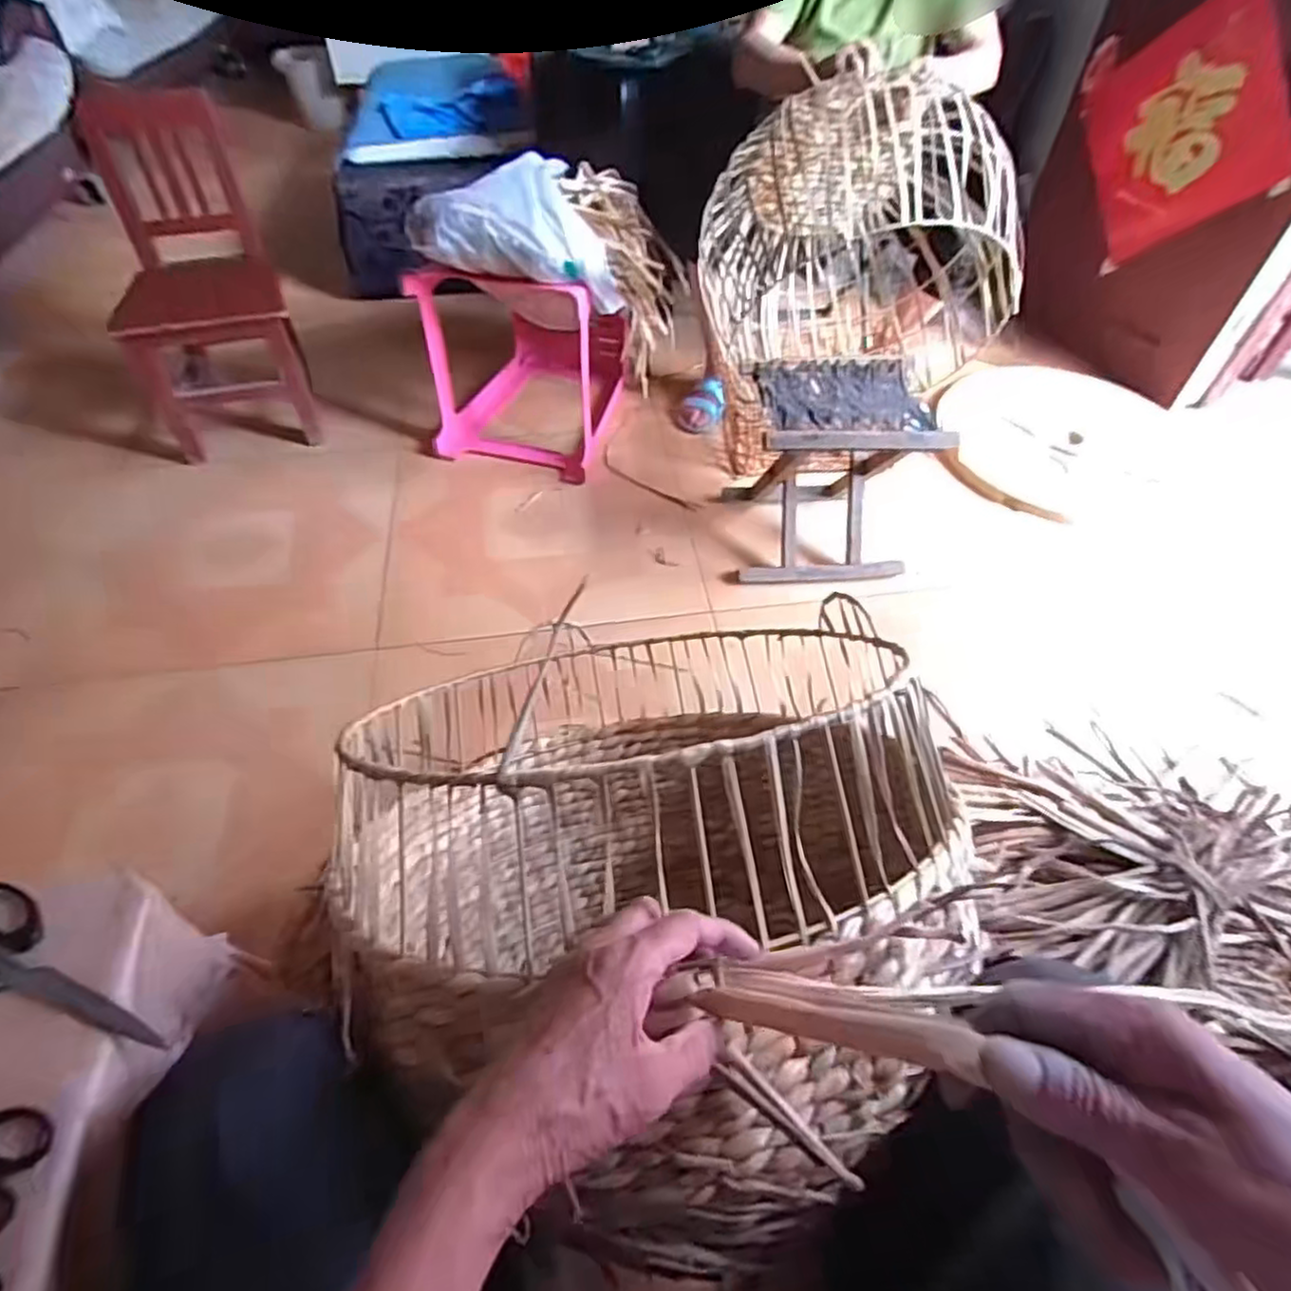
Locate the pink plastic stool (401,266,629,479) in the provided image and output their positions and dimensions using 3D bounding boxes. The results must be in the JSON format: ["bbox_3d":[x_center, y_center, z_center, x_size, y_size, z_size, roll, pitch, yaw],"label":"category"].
[{"bbox_3d":[-0.249,-0.670,1.524,0.361,0.376,0.479,11,52,7],"label":"pink plastic stool"}]

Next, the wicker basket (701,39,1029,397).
[{"bbox_3d":[0.441,-0.759,1.324,0.514,0.502,0.475,34,58,23],"label":"wicker basket"}]

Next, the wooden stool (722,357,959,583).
[{"bbox_3d":[0.332,-0.320,1.296,0.310,0.315,0.273,-5,52,-5],"label":"wooden stool"}]

